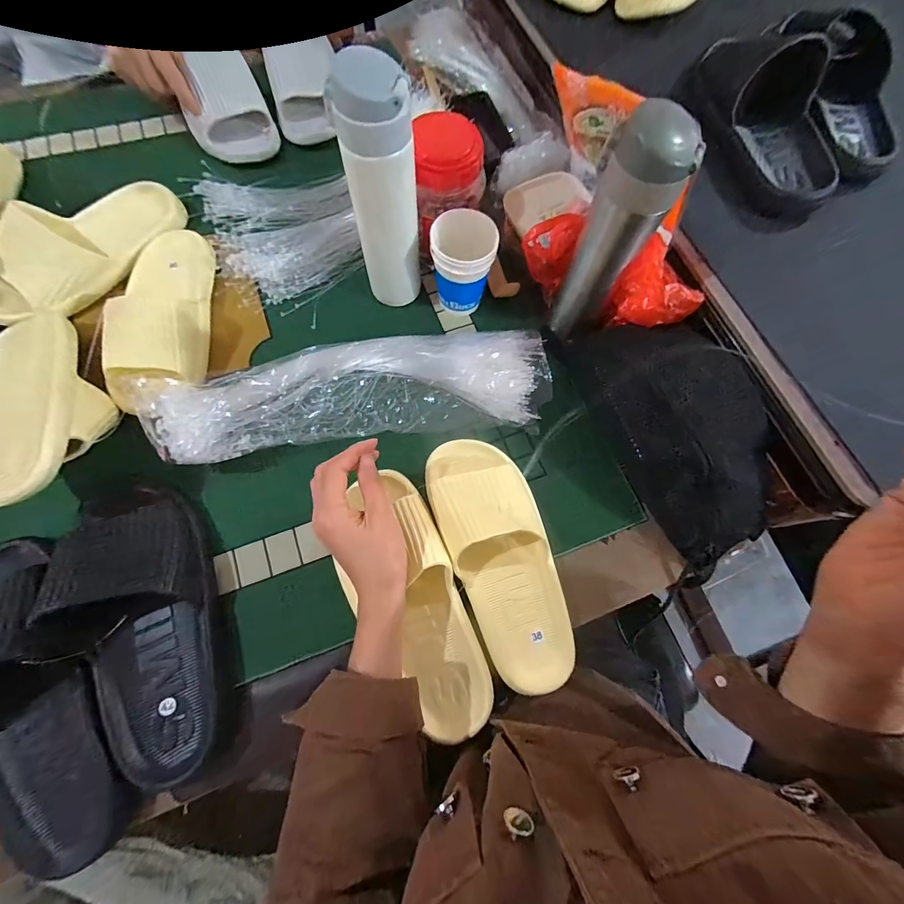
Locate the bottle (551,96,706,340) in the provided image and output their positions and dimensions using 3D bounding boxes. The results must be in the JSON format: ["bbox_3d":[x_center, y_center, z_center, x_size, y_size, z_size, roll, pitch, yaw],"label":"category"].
[{"bbox_3d":[0.157,-0.201,0.375,0.061,0.215,0.060,-29,76,-10],"label":"bottle"}]

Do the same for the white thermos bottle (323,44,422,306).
[{"bbox_3d":[-0.067,-0.245,0.387,0.064,0.221,0.055,-10,73,-5],"label":"white thermos bottle"}]

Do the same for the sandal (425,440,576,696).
[{"bbox_3d":[0.048,0.094,0.359,0.096,0.061,0.244,-18,74,-7],"label":"sandal"}]

